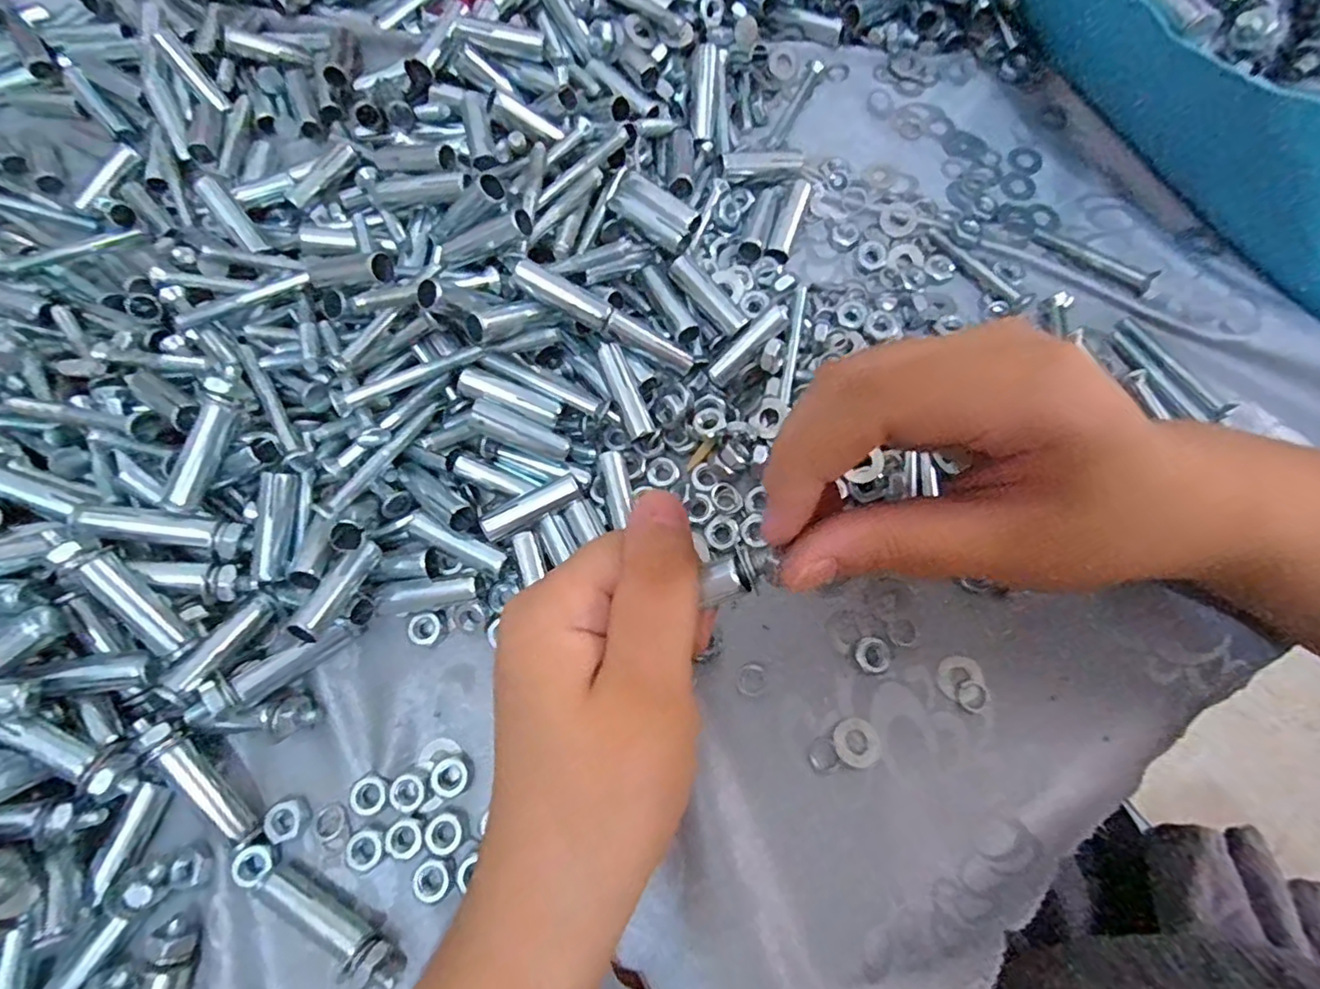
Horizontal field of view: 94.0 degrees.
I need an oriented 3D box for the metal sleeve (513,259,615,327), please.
[{"bbox_3d":[-0.037,-0.078,0.238,0.039,0.007,0.011,26,74,-10],"label":"metal sleeve"}]

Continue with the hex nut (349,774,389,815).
[{"bbox_3d":[-0.103,0.106,0.217,0.014,0.004,0.013,-15,72,-3],"label":"hex nut"}]

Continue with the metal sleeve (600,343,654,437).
[{"bbox_3d":[-0.013,-0.040,0.242,0.010,0.009,0.039,-21,85,-5],"label":"metal sleeve"}]

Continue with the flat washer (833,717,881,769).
[{"bbox_3d":[0.071,0.089,0.220,0.016,0.004,0.016,0,72,1],"label":"flat washer"}]

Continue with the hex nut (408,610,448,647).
[{"bbox_3d":[-0.089,0.051,0.234,0.014,0.005,0.013,17,73,7],"label":"hex nut"}]

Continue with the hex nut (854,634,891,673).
[{"bbox_3d":[0.079,0.059,0.228,0.012,0.005,0.014,0,72,1],"label":"hex nut"}]

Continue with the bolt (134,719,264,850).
[{"bbox_3d":[-0.157,0.098,0.210,0.009,0.010,0.054,-40,95,-11],"label":"bolt"}]

